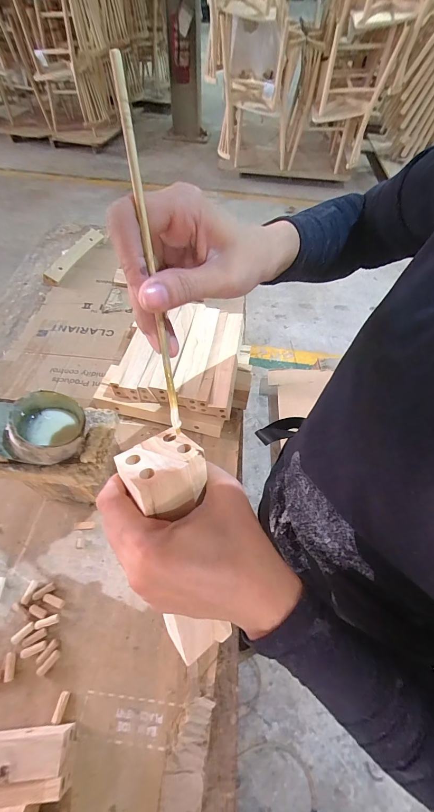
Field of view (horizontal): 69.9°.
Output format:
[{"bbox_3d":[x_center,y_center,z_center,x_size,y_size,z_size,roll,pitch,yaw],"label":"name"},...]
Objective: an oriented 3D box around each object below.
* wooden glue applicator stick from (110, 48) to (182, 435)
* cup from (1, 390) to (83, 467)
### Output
[{"bbox_3d":[-0.036,-0.070,0.180,0.006,0.193,0.009,-9,25,-7],"label":"wooden glue applicator stick"},{"bbox_3d":[-0.217,0.029,0.394,0.090,0.055,0.083,-5,62,-29],"label":"cup"}]

